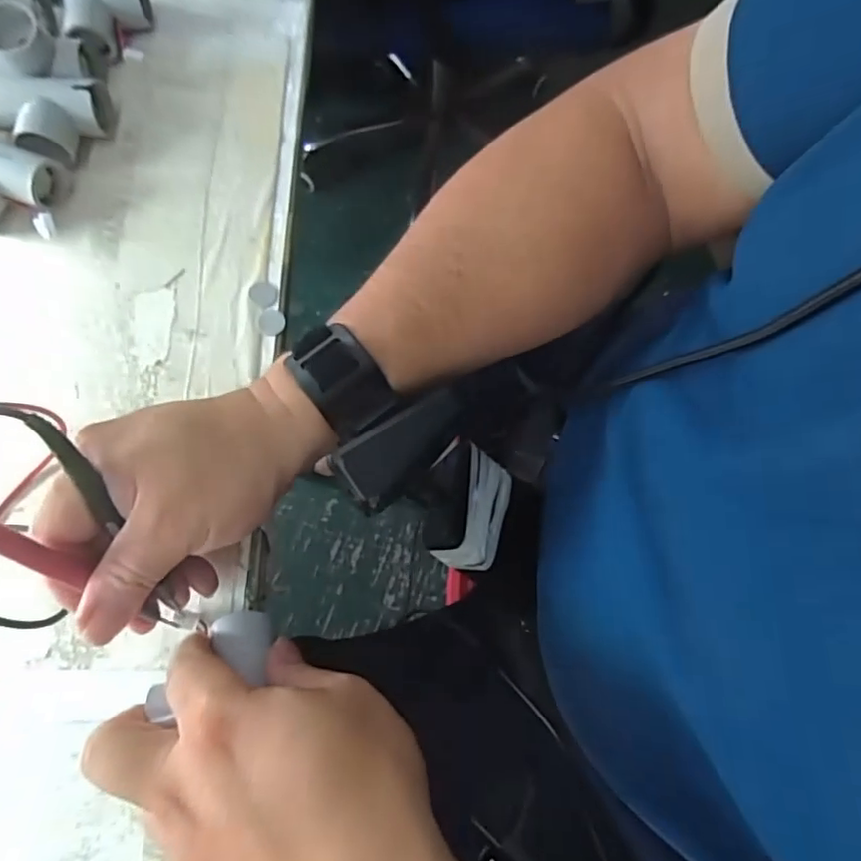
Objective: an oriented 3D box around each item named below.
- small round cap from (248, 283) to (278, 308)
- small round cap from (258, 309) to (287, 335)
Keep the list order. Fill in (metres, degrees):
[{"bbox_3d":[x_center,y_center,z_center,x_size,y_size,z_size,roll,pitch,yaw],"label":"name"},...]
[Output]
[{"bbox_3d":[-0.108,-0.088,0.387,0.018,0.004,0.018,0,70,-1],"label":"small round cap"},{"bbox_3d":[-0.101,-0.070,0.383,0.017,0.004,0.018,0,70,-1],"label":"small round cap"}]

